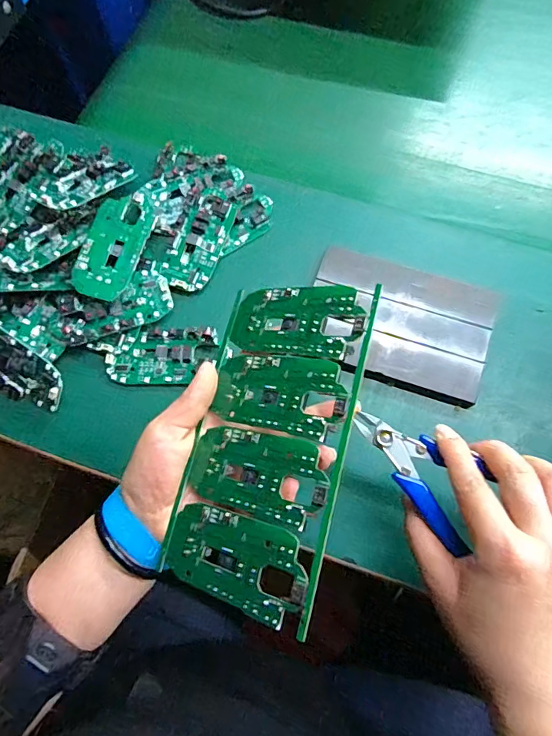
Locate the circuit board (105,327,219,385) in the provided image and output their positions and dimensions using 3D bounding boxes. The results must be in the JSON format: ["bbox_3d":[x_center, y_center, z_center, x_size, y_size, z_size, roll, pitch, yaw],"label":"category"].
[{"bbox_3d":[-0.092,-0.010,0.382,0.086,0.012,0.044,0,71,1],"label":"circuit board"}]

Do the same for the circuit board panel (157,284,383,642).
[{"bbox_3d":[-0.005,0.038,0.279,0.106,0.004,0.184,4,72,36],"label":"circuit board panel"}]

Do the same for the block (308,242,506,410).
[{"bbox_3d":[0.101,-0.038,0.394,0.147,0.015,0.108,17,72,7],"label":"block"}]

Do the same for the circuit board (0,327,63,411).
[{"bbox_3d":[-0.209,0.001,0.376,0.090,0.009,0.046,31,111,7],"label":"circuit board"}]

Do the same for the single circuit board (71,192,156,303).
[{"bbox_3d":[-0.136,-0.105,0.399,0.046,0.006,0.098,18,73,-8],"label":"single circuit board"}]

